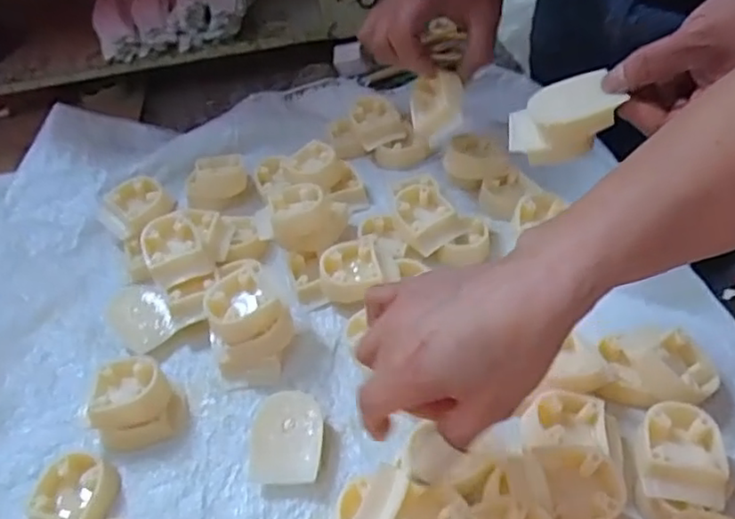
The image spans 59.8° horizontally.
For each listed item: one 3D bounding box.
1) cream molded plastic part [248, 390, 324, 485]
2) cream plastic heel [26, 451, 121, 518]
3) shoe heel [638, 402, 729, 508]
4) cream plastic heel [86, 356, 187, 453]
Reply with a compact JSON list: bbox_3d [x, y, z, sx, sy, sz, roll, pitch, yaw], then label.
[{"bbox_3d":[-0.055,0.124,0.440,0.049,0.023,0.063,-4,46,3],"label":"cream molded plastic part"},{"bbox_3d":[-0.196,0.158,0.427,0.047,0.023,0.054,5,47,11],"label":"cream plastic heel"},{"bbox_3d":[0.194,0.124,0.399,0.045,0.035,0.061,7,47,13],"label":"shoe heel"},{"bbox_3d":[-0.170,0.104,0.461,0.058,0.041,0.059,-3,46,3],"label":"cream plastic heel"}]

